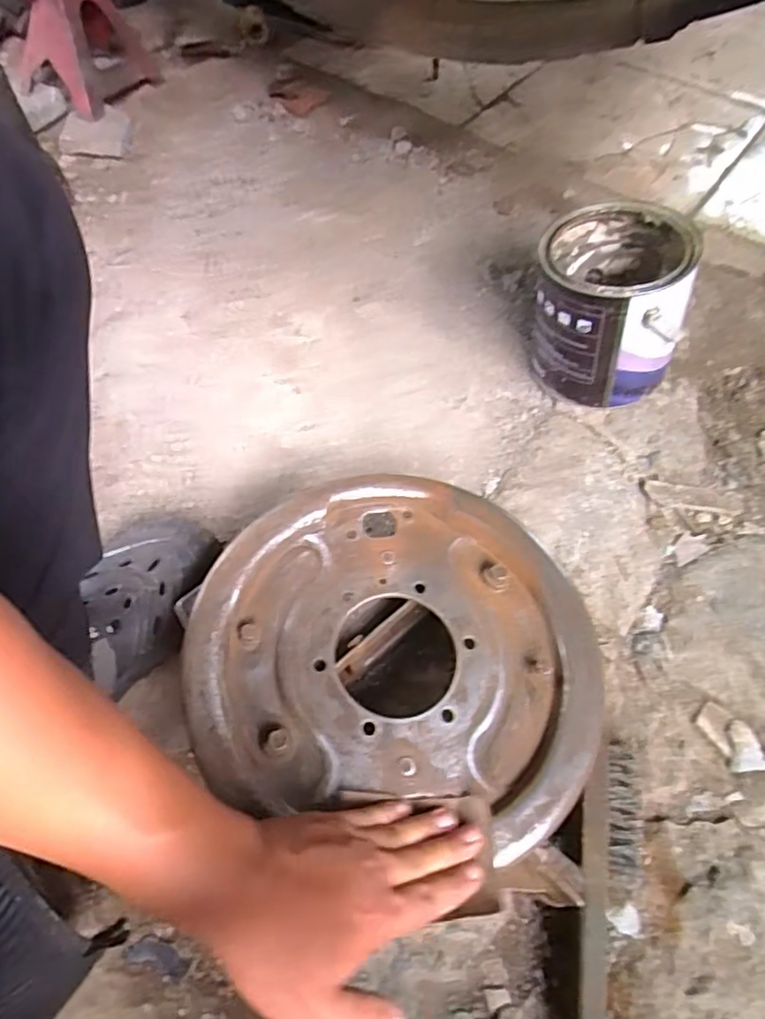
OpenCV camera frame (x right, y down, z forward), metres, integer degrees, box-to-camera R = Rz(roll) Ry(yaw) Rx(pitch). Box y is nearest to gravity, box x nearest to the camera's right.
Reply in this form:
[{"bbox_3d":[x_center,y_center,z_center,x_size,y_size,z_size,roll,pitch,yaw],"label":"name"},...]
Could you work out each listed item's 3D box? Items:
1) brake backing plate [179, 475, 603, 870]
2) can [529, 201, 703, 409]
[{"bbox_3d":[0.012,0.090,0.464,0.284,0.045,0.256,6,60,8],"label":"brake backing plate"},{"bbox_3d":[0.227,-0.207,0.654,0.140,0.169,0.147,4,61,4],"label":"can"}]

